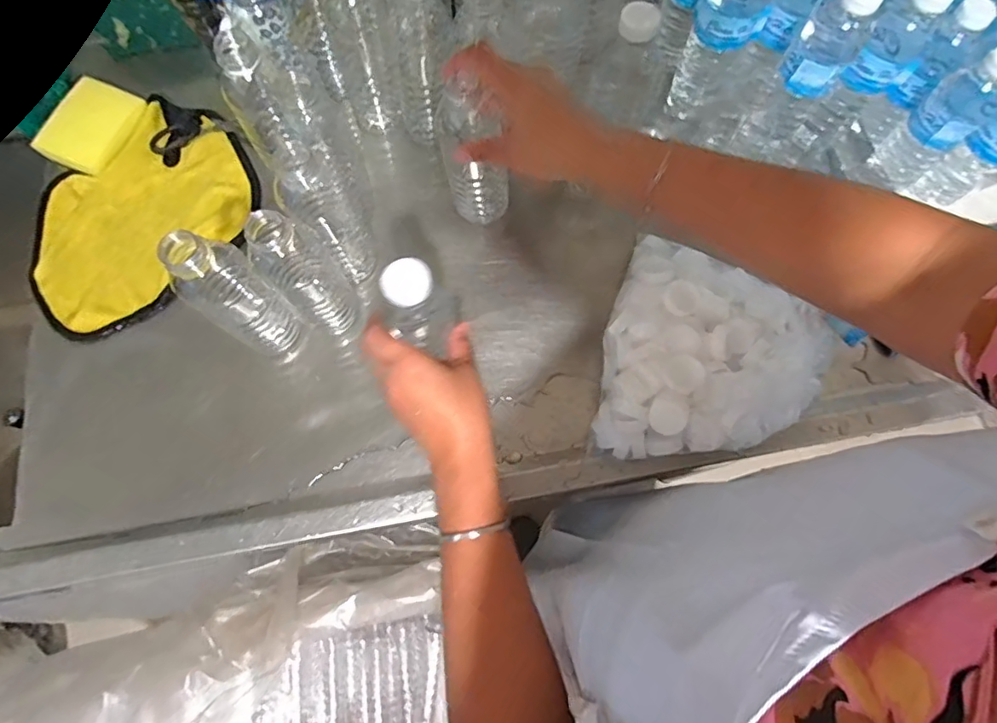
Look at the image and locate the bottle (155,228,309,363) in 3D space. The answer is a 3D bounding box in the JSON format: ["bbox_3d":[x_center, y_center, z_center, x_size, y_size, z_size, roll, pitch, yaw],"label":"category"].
[{"bbox_3d":[-0.216,-0.053,0.449,0.056,0.159,0.057,0,72,-1],"label":"bottle"}]

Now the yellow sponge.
[{"bbox_3d":[-0.430,-0.249,0.573,0.067,0.015,0.101,31,78,-12],"label":"yellow sponge"}]

